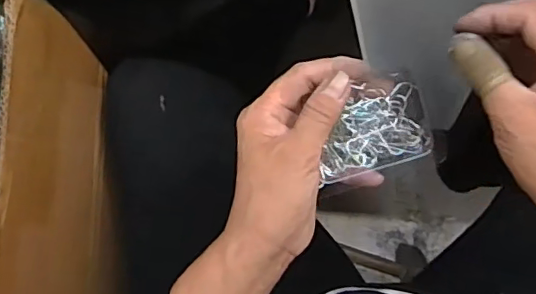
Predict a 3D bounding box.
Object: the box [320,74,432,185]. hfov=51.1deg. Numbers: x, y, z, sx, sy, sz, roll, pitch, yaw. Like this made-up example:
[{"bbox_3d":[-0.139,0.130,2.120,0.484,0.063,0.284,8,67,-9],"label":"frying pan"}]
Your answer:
[{"bbox_3d":[0.068,-0.015,0.359,0.066,0.020,0.057,-9,90,8],"label":"box"}]

